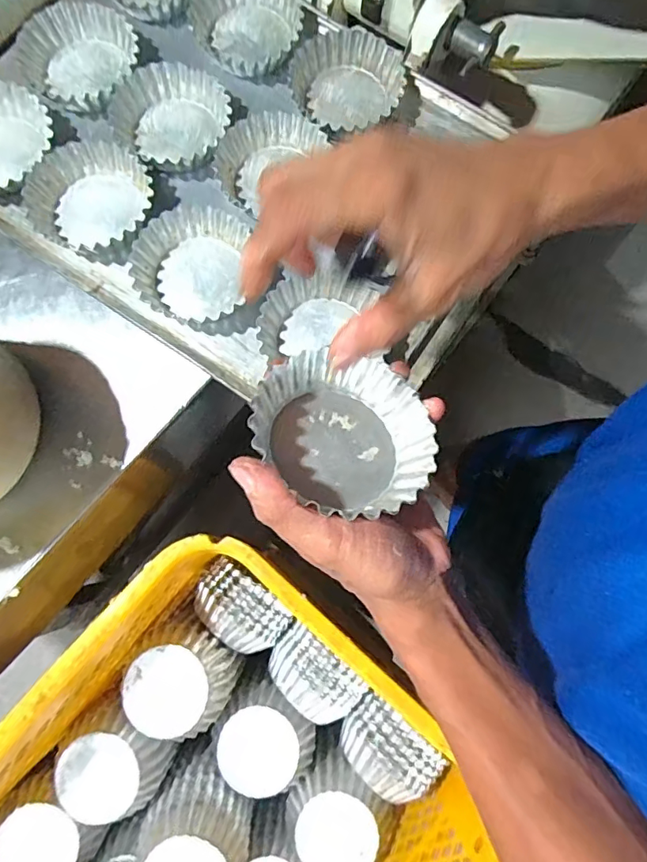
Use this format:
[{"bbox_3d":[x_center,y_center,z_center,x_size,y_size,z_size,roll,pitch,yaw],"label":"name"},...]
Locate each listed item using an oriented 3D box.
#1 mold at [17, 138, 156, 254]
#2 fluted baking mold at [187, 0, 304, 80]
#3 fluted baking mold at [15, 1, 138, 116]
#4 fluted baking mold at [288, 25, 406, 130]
[{"bbox_3d":[-0.194,-0.194,0.418,0.095,0.028,0.087,0,78,-1],"label":"mold"},{"bbox_3d":[-0.070,-0.371,0.458,0.099,0.032,0.093,2,78,-1],"label":"fluted baking mold"},{"bbox_3d":[-0.214,-0.327,0.447,0.099,0.030,0.096,-3,78,-2],"label":"fluted baking mold"},{"bbox_3d":[0.021,-0.305,0.448,0.096,0.031,0.095,5,78,0],"label":"fluted baking mold"}]

